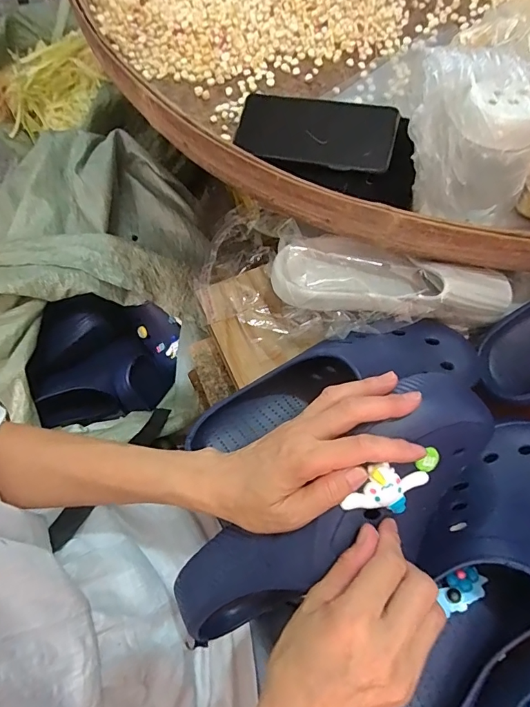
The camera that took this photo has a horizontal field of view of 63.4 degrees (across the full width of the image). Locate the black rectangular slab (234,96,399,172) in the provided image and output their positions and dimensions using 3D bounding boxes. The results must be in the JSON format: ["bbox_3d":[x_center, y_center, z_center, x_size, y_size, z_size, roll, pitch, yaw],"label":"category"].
[{"bbox_3d":[0.051,-0.233,0.454,0.166,0.006,0.070,16,87,14],"label":"black rectangular slab"}]

